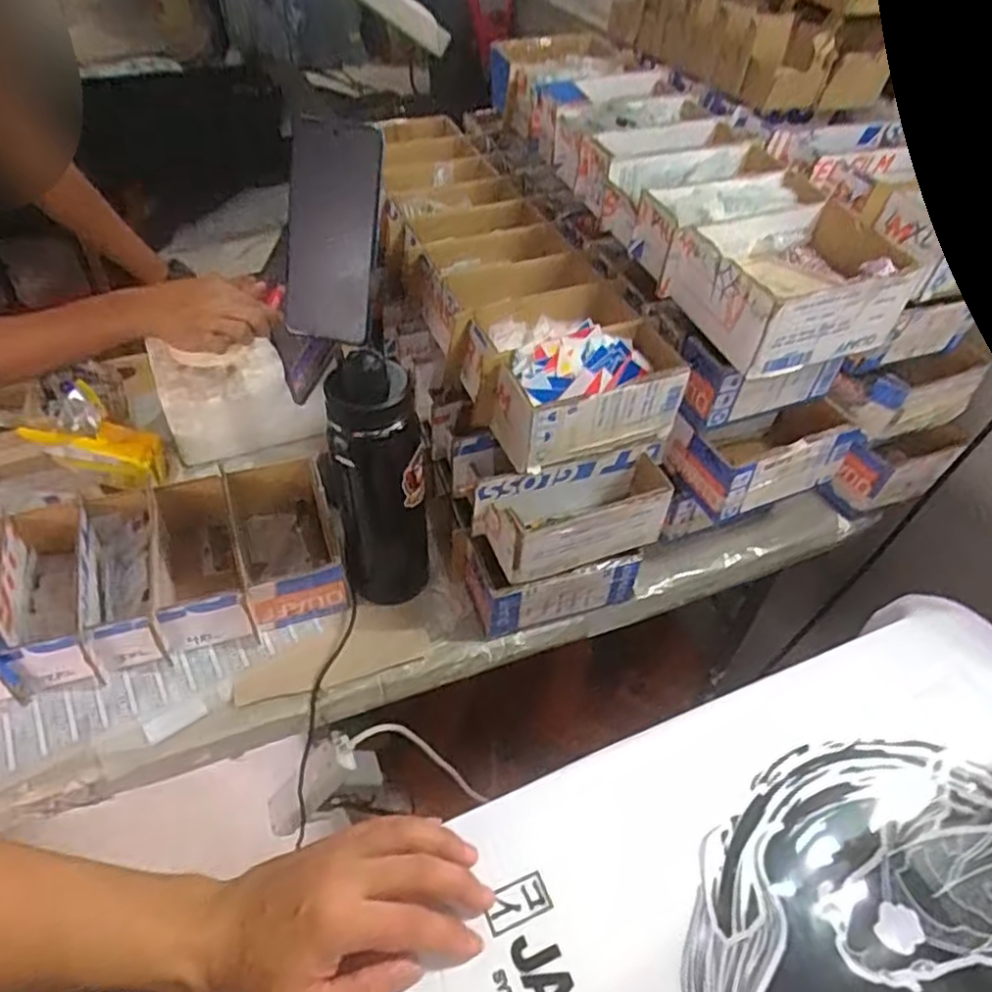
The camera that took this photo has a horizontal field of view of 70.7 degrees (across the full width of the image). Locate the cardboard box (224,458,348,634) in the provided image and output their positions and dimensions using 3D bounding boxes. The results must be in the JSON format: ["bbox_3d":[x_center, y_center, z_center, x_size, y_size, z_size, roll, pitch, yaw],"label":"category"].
[{"bbox_3d":[-0.211,0.046,0.704,0.095,0.072,0.168,-16,50,-18],"label":"cardboard box"}]

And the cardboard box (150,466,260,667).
[{"bbox_3d":[-0.288,0.064,0.679,0.087,0.072,0.180,-14,50,-16],"label":"cardboard box"}]

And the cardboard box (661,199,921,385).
[{"bbox_3d":[0.254,-0.184,0.618,0.164,0.078,0.127,-13,50,-16],"label":"cardboard box"}]

